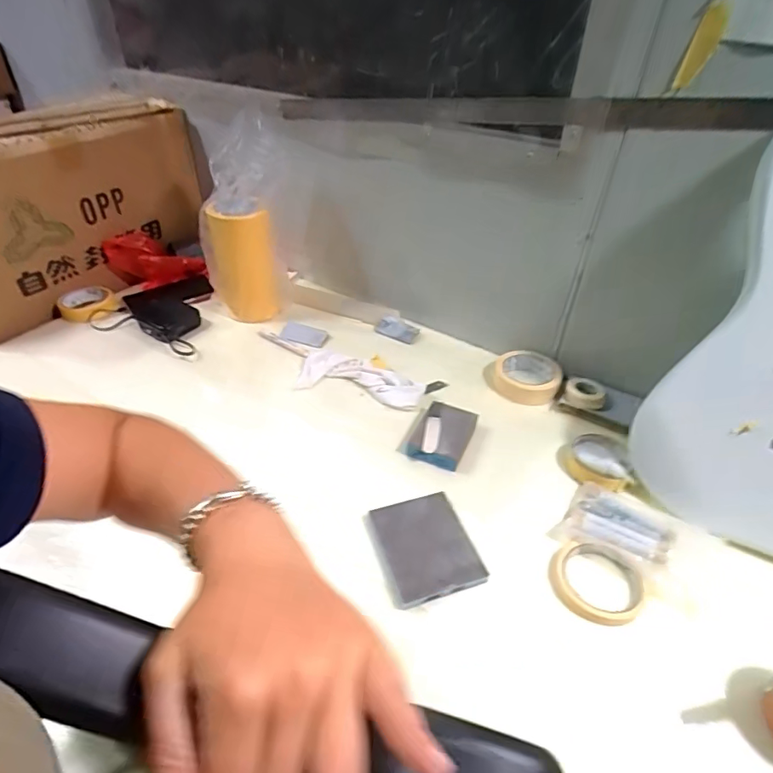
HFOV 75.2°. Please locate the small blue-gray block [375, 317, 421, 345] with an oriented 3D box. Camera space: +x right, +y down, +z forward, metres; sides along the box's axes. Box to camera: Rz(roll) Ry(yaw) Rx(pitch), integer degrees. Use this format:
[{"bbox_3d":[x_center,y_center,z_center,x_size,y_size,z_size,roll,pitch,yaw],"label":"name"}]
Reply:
[{"bbox_3d":[0.020,-0.101,0.891,0.078,0.016,0.041,21,42,22],"label":"small blue-gray block"}]

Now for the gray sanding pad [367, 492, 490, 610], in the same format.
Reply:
[{"bbox_3d":[0.042,0.179,0.559,0.100,0.022,0.115,-10,40,-15],"label":"gray sanding pad"}]

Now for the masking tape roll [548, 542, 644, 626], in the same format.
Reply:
[{"bbox_3d":[0.218,0.202,0.528,0.089,0.016,0.084,1,39,-1],"label":"masking tape roll"}]

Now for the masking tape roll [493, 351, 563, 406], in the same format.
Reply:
[{"bbox_3d":[0.223,-0.015,0.788,0.104,0.034,0.104,1,39,-1],"label":"masking tape roll"}]

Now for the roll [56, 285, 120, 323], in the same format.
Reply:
[{"bbox_3d":[-0.543,-0.148,0.917,0.102,0.025,0.091,32,48,32],"label":"roll"}]

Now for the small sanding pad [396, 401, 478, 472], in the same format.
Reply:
[{"bbox_3d":[0.072,0.065,0.689,0.082,0.030,0.100,18,41,19],"label":"small sanding pad"}]

